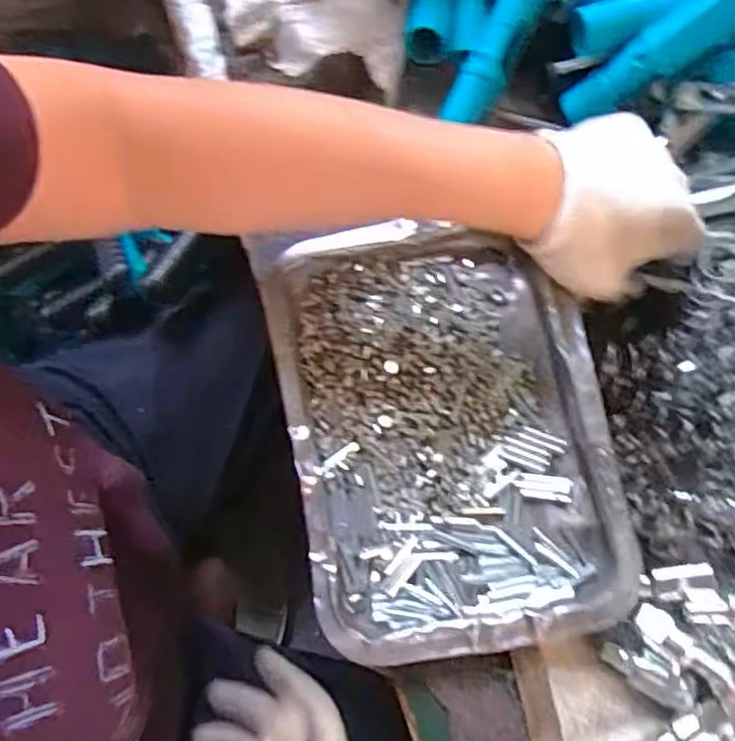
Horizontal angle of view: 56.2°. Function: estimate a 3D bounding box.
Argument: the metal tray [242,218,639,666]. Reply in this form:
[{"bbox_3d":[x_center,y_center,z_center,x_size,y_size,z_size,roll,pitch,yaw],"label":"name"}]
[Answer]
[{"bbox_3d":[0.041,0.031,0.419,0.189,0.034,0.263,-8,75,-2],"label":"metal tray"}]

